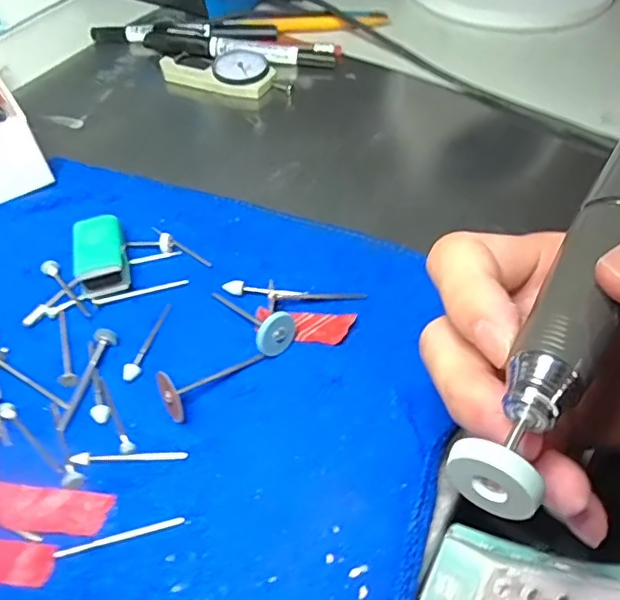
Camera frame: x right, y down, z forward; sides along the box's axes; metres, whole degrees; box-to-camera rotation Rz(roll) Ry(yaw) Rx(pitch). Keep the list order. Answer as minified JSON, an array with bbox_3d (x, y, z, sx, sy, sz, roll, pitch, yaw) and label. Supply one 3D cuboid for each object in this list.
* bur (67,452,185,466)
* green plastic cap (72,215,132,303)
[{"bbox_3d":[-0.069,0.060,0.216,0.043,0.004,0.005,-1,51,0],"label":"bur"},{"bbox_3d":[-0.100,-0.021,0.273,0.022,0.018,0.043,-16,53,-12],"label":"green plastic cap"}]

